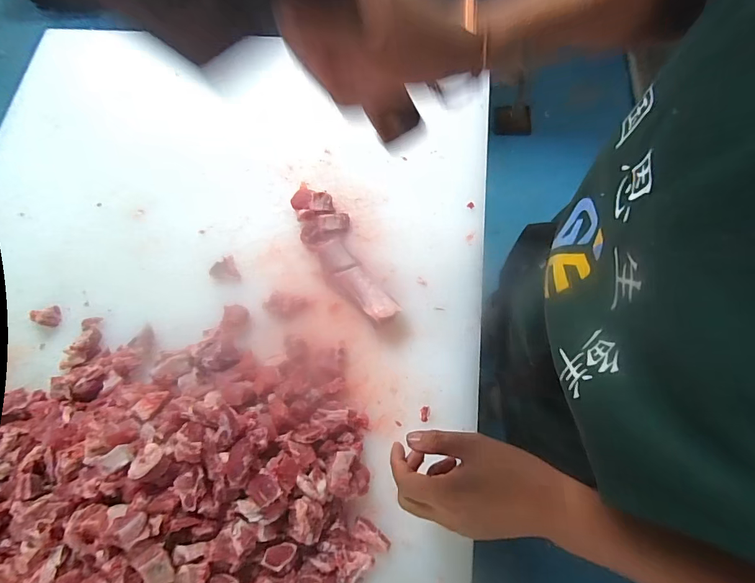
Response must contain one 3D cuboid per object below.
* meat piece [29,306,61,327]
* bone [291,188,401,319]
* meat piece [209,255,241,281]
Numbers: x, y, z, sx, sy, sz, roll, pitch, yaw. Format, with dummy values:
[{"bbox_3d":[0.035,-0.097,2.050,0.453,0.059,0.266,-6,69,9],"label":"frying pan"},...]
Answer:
[{"bbox_3d":[-0.447,0.031,0.537,0.024,0.024,0.029,9,73,5],"label":"meat piece"},{"bbox_3d":[-0.051,-0.054,0.548,0.066,0.028,0.227,-31,73,-8],"label":"bone"},{"bbox_3d":[-0.213,-0.029,0.550,0.034,0.018,0.041,-28,73,-7],"label":"meat piece"}]

